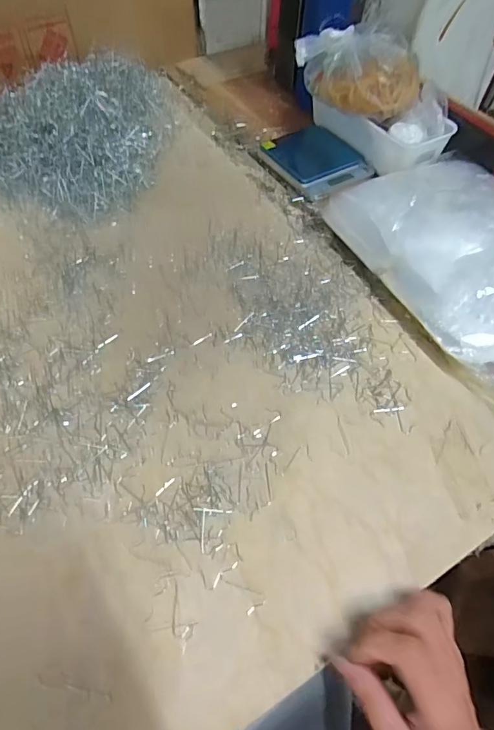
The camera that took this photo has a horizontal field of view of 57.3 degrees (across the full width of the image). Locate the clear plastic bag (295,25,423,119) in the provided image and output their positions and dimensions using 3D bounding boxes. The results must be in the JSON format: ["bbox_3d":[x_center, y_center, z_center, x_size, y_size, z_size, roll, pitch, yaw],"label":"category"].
[{"bbox_3d":[0.142,-0.368,0.562,0.155,0.068,0.086,31,61,17],"label":"clear plastic bag"}]

